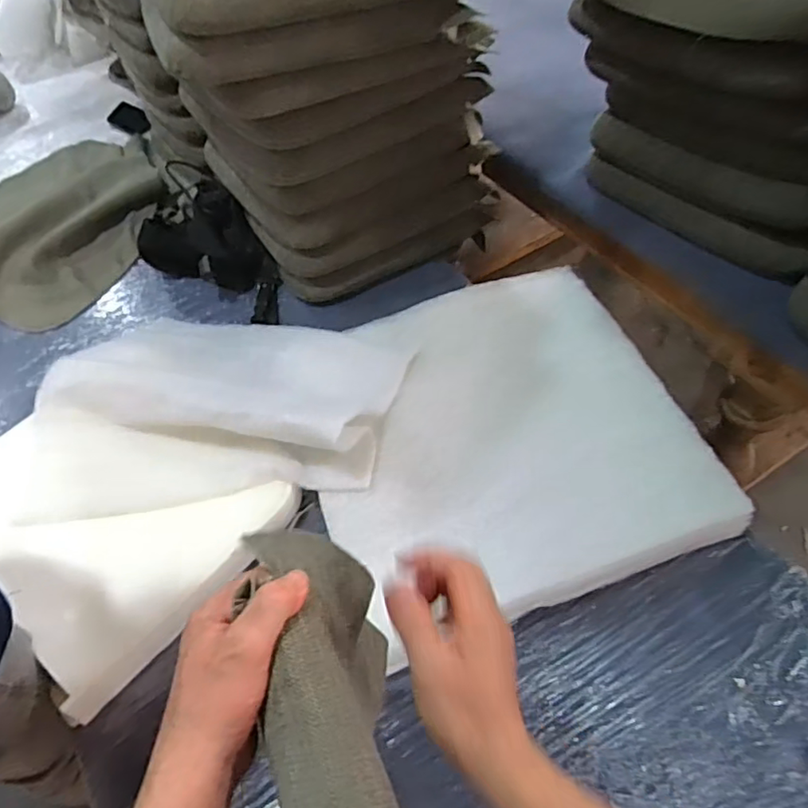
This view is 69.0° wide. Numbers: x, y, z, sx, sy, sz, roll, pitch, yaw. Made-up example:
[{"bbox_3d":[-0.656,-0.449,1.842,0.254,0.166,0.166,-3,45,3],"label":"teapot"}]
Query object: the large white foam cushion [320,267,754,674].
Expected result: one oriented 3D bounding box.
[{"bbox_3d":[0.125,0.034,0.893,0.529,0.081,0.530,-18,54,-7],"label":"large white foam cushion"}]

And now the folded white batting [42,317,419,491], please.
[{"bbox_3d":[-0.276,-0.062,0.937,0.538,0.114,0.279,12,56,14],"label":"folded white batting"}]

